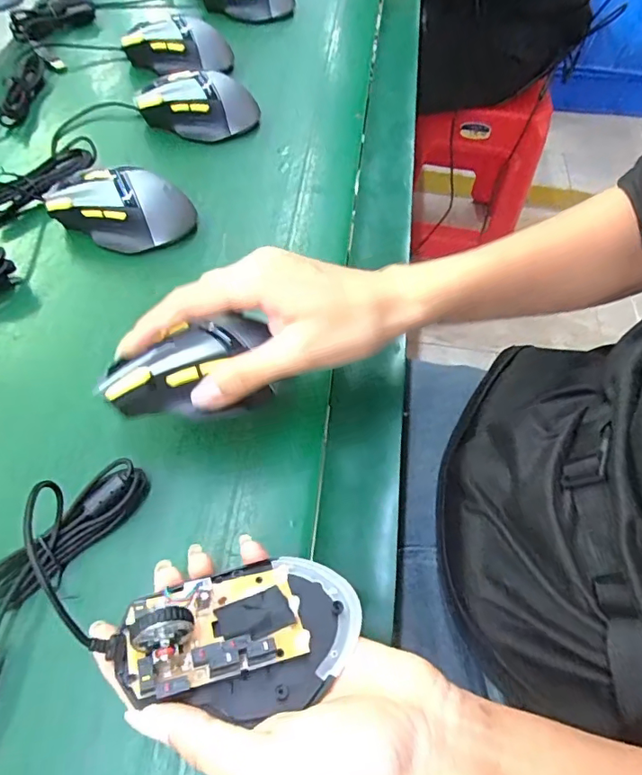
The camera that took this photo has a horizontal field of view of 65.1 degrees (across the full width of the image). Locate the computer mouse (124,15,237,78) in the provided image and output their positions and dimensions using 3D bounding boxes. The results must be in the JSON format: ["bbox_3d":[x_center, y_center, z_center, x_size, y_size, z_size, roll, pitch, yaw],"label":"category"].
[{"bbox_3d":[-0.155,-0.369,0.547,0.117,0.044,0.058,-5,57,-12],"label":"computer mouse"}]

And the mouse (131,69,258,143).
[{"bbox_3d":[-0.120,-0.277,0.494,0.117,0.047,0.059,-5,57,-13],"label":"mouse"}]

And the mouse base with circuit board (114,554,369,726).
[{"bbox_3d":[-0.032,0.111,0.235,0.113,0.031,0.066,-7,48,-28],"label":"mouse base with circuit board"}]

